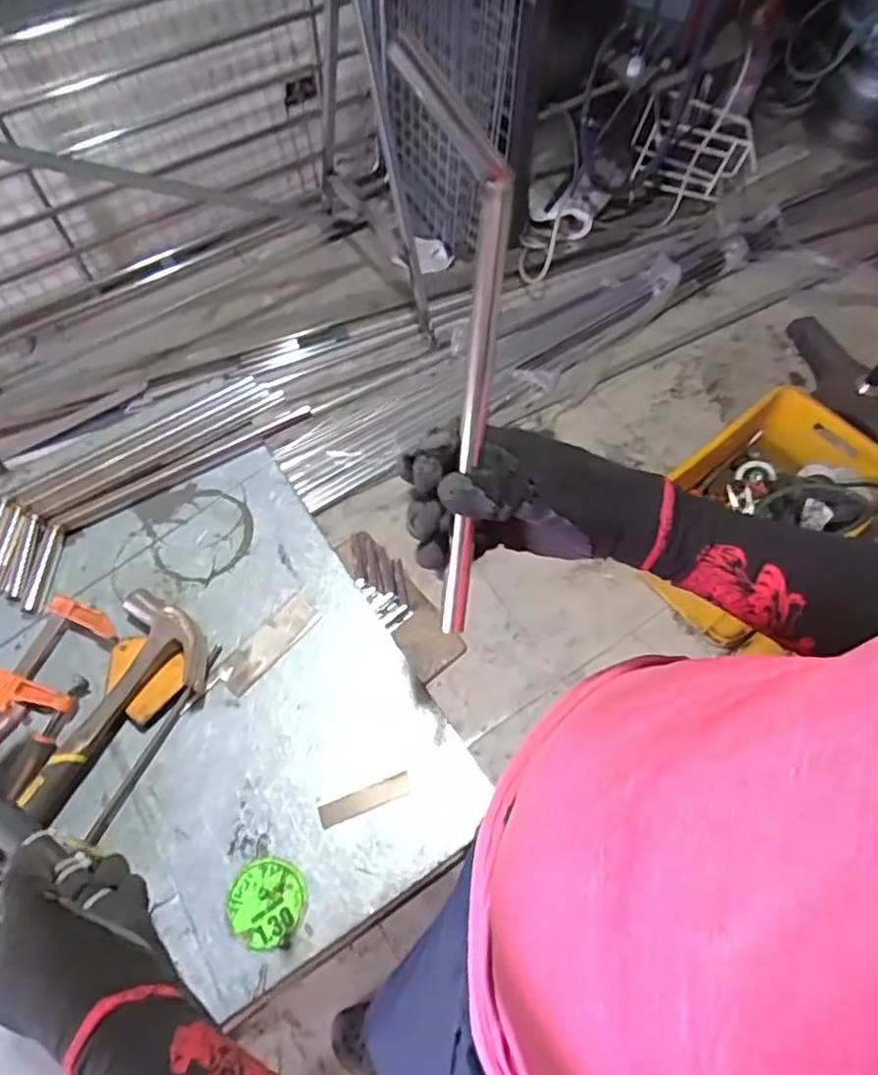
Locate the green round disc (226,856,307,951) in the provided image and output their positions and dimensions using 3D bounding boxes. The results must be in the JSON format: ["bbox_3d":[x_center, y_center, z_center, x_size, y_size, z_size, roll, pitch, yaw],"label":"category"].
[{"bbox_3d":[-0.144,0.302,0.539,0.062,0.005,0.064,0,62,1],"label":"green round disc"}]

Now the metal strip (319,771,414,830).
[{"bbox_3d":[-0.065,0.233,0.578,0.082,0.004,0.019,-21,68,-7],"label":"metal strip"}]

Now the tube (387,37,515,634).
[{"bbox_3d":[0.009,-0.114,0.431,0.068,0.040,0.354,0,103,1],"label":"tube"}]

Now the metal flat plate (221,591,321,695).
[{"bbox_3d":[-0.166,0.103,0.639,0.039,0.004,0.108,39,77,22],"label":"metal flat plate"}]

